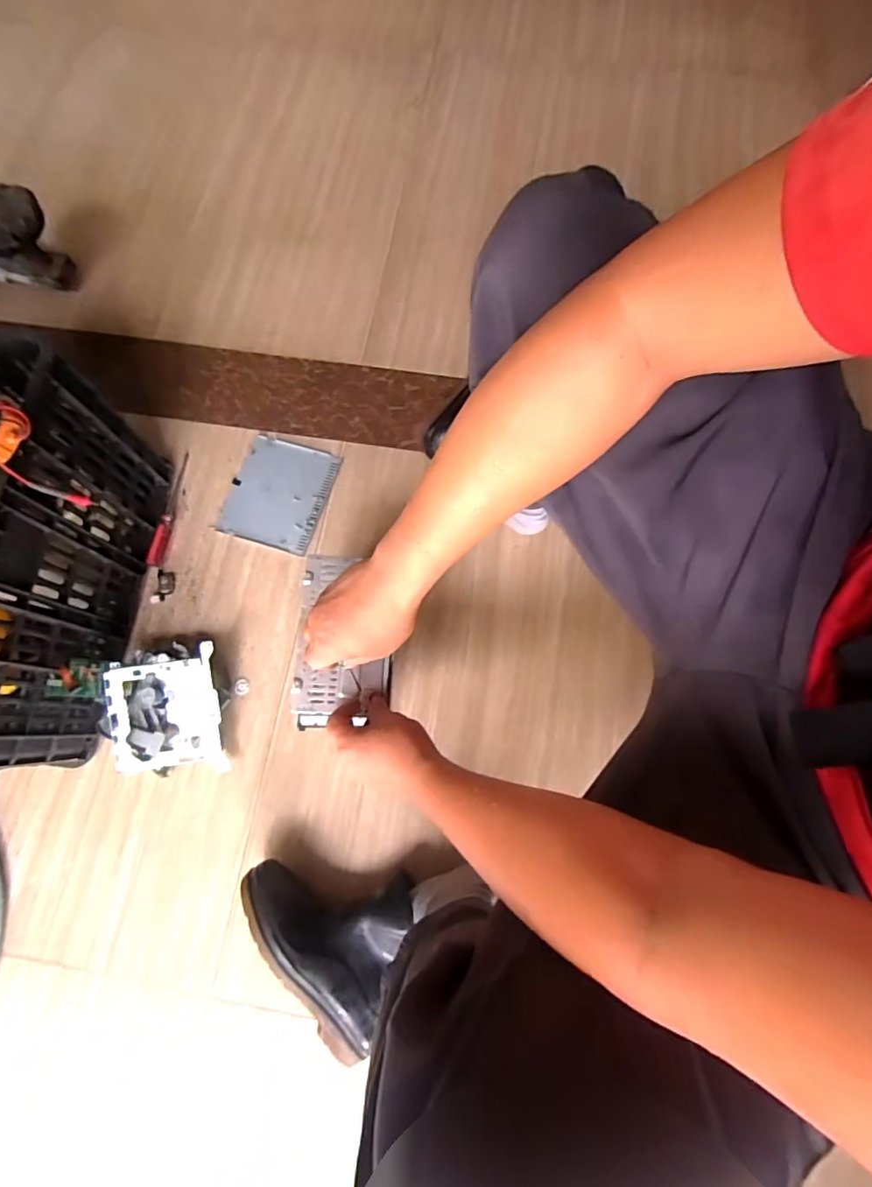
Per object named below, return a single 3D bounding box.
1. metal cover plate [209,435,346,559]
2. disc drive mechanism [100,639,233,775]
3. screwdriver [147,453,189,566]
[{"bbox_3d":[-0.253,-0.164,0.826,0.158,0.006,0.176,16,75,5],"label":"metal cover plate"},{"bbox_3d":[-0.376,0.160,0.707,0.153,0.071,0.170,-7,74,-2],"label":"disc drive mechanism"},{"bbox_3d":[-0.422,-0.137,0.806,0.021,0.020,0.195,6,75,2],"label":"screwdriver"}]

